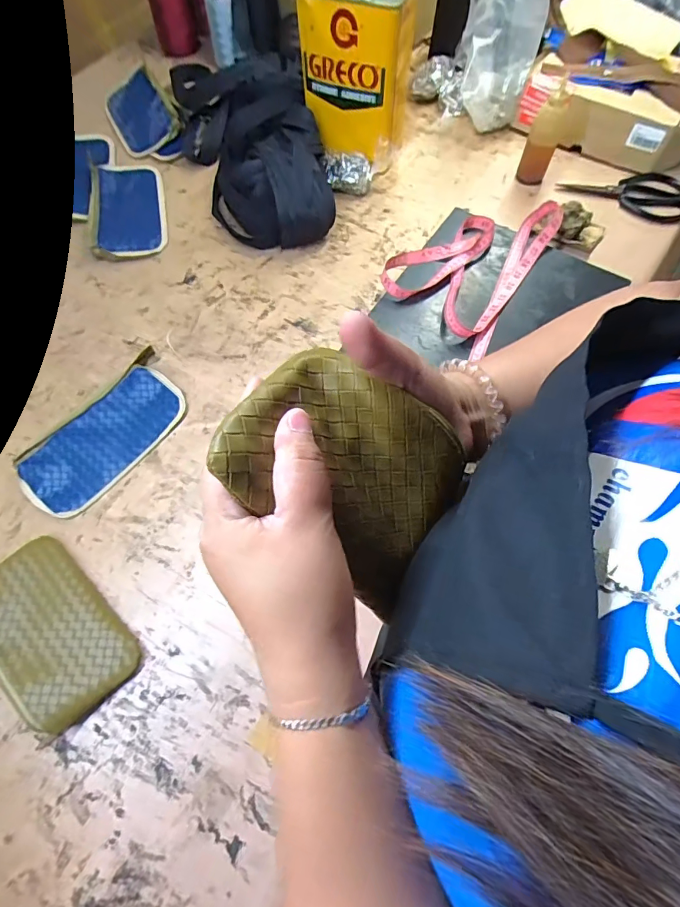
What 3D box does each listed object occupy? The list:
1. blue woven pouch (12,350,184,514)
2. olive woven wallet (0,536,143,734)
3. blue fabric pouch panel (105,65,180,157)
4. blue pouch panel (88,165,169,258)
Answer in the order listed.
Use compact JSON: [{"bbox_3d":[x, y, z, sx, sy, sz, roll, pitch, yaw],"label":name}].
[{"bbox_3d":[-0.315,-0.023,0.577,0.113,0.019,0.228,39,74,15],"label":"blue woven pouch"},{"bbox_3d":[-0.325,0.194,0.478,0.199,0.044,0.109,42,75,16],"label":"olive woven wallet"},{"bbox_3d":[-0.386,-0.662,0.826,0.117,0.018,0.219,-32,69,4],"label":"blue fabric pouch panel"},{"bbox_3d":[-0.363,-0.422,0.735,0.119,0.017,0.231,-12,69,-3],"label":"blue pouch panel"}]

